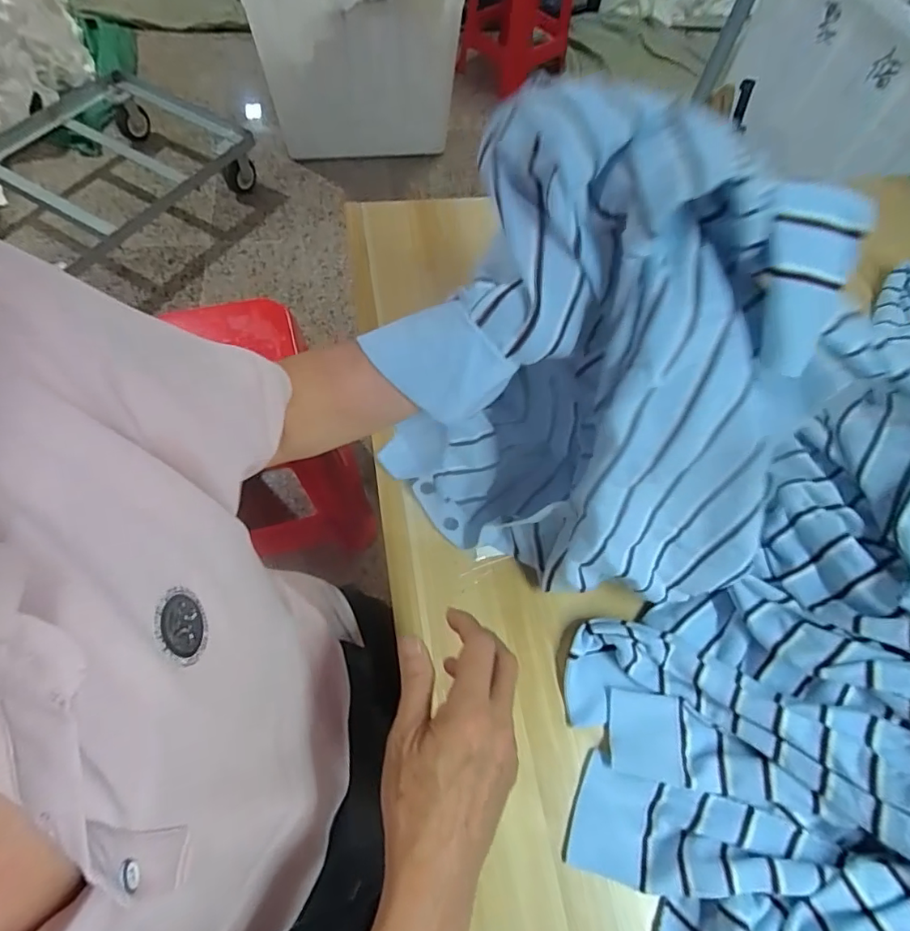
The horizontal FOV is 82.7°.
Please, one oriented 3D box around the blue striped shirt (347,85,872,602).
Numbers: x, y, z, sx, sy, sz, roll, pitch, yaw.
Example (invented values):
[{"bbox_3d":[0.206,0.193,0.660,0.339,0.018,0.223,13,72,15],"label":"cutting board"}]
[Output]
[{"bbox_3d":[0.112,-0.058,0.434,0.329,0.334,0.207,23,65,8],"label":"blue striped shirt"}]

